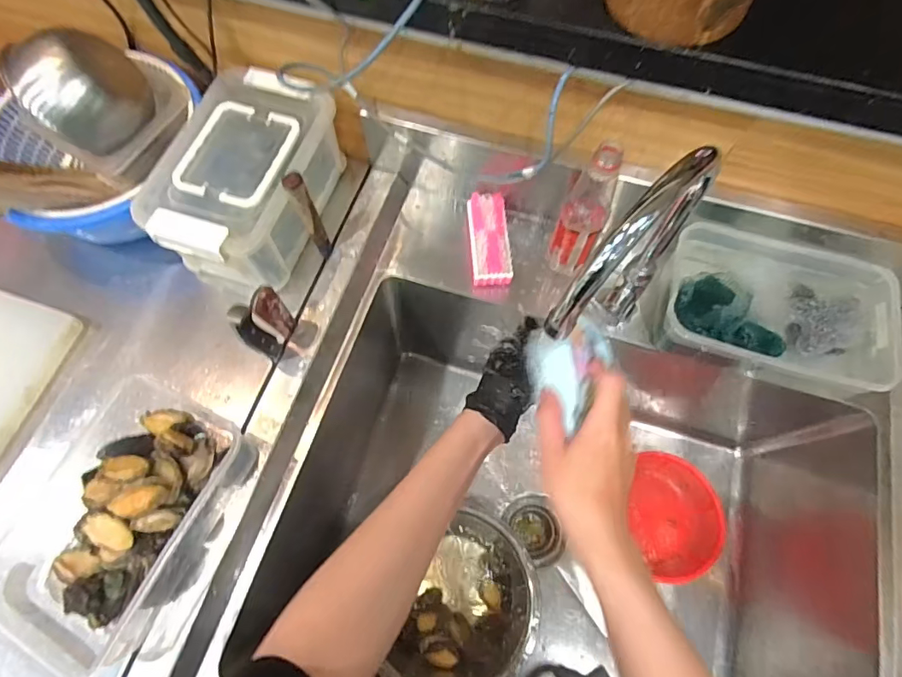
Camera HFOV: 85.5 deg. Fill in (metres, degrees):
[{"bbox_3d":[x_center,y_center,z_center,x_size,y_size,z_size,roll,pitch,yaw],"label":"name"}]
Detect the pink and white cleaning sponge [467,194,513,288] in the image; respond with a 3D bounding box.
[{"bbox_3d":[0.052,-0.138,0.670,0.051,0.032,0.129,-4,68,-2],"label":"pink and white cleaning sponge"}]

